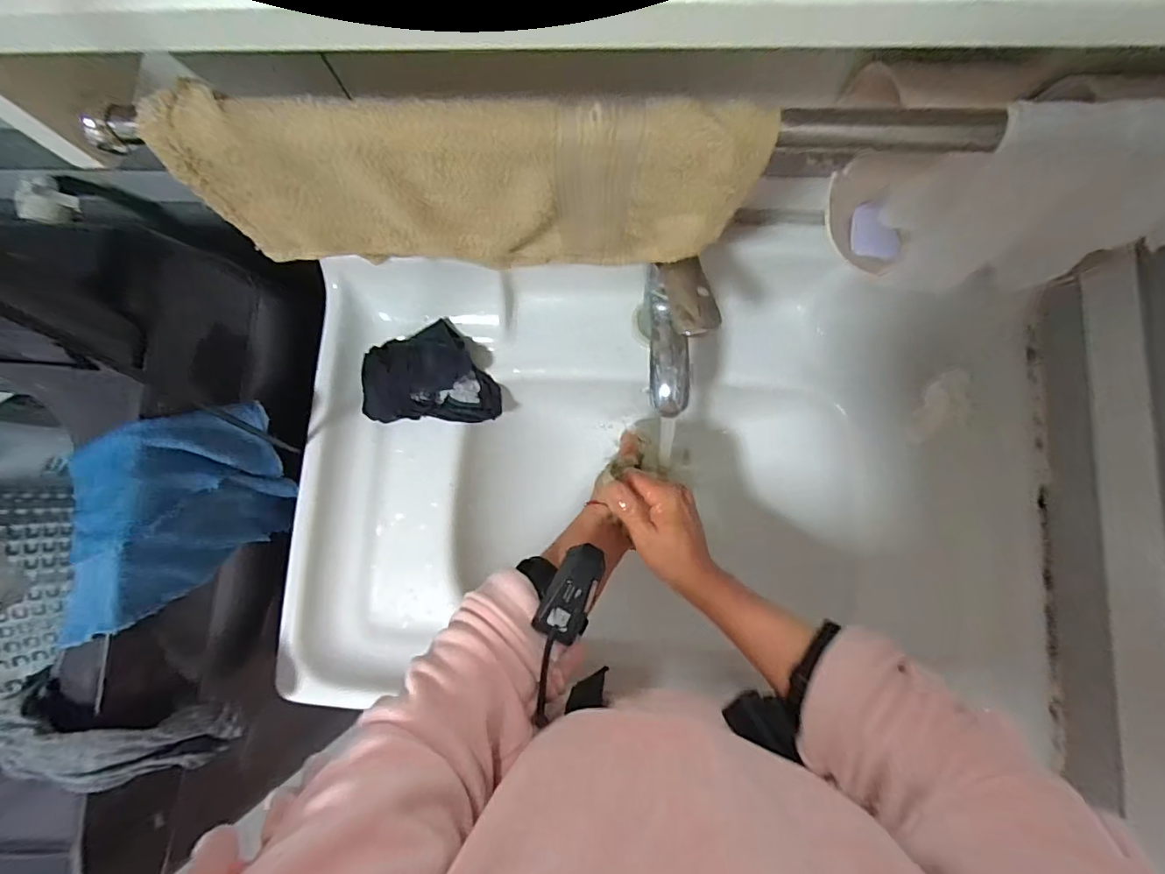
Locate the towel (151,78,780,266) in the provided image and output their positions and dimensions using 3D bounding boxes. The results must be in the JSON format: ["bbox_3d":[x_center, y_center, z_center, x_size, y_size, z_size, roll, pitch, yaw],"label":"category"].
[{"bbox_3d":[-0.065,-0.149,0.327,0.324,0.139,0.034,3,82,4],"label":"towel"}]

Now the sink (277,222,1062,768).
[{"bbox_3d":[0.072,0.036,0.580,0.708,0.168,0.435,-2,82,3],"label":"sink"}]

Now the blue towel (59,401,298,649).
[{"bbox_3d":[-0.346,0.067,0.462,0.089,0.159,0.200,9,83,5],"label":"blue towel"}]

